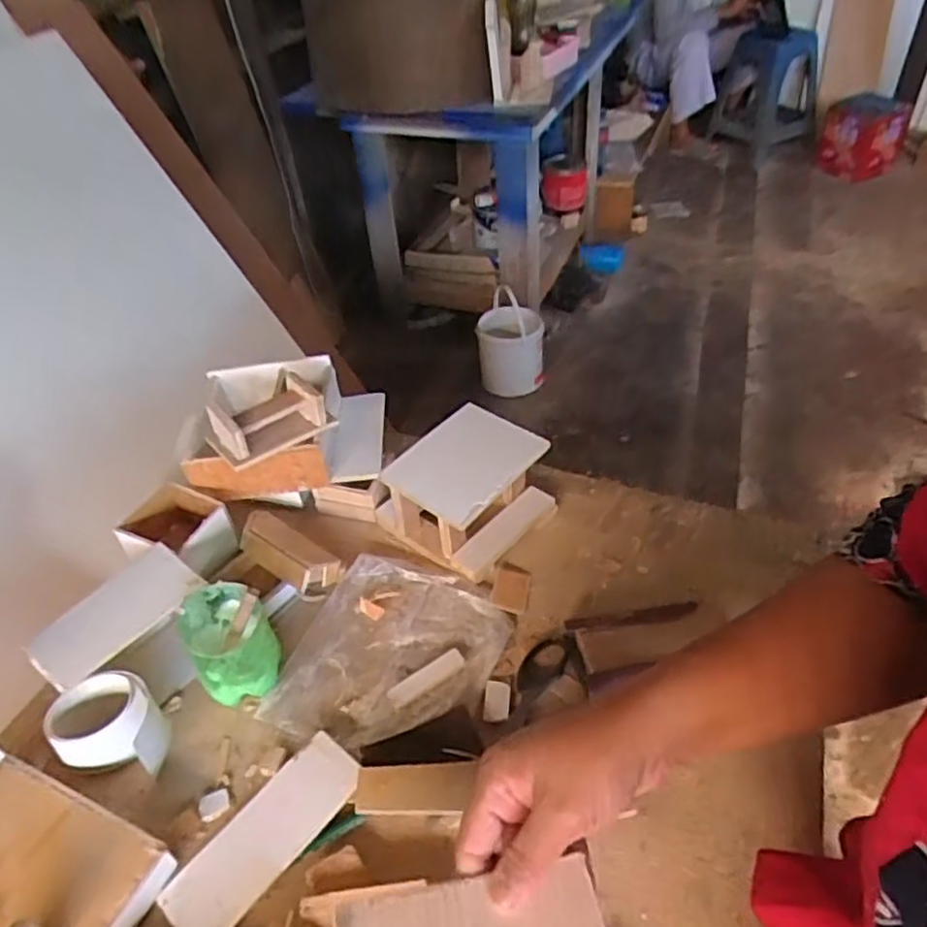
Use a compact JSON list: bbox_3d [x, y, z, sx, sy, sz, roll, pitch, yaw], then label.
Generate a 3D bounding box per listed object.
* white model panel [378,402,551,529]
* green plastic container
[{"bbox_3d":[0.004,-0.003,0.587,0.090,0.011,0.124,31,51,31],"label":"white model panel"},{"bbox_3d":[-0.166,0.124,0.504,0.058,0.061,0.067,-27,46,-25],"label":"green plastic container"}]

